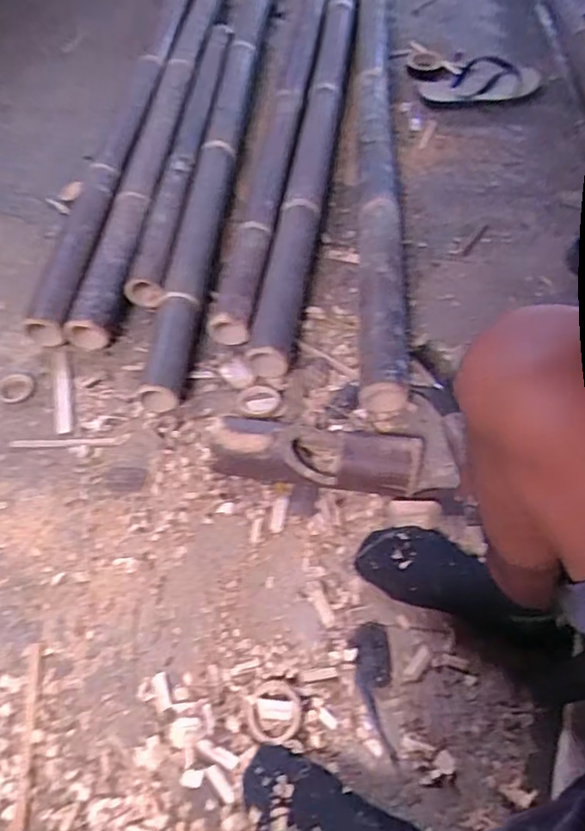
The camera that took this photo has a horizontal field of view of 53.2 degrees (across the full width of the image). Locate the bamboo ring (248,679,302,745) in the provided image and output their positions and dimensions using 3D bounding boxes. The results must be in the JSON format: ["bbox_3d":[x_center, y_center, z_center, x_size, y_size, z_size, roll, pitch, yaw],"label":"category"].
[{"bbox_3d":[-0.021,0.330,0.652,0.059,0.013,0.065,10,57,6],"label":"bamboo ring"}]

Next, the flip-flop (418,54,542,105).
[{"bbox_3d":[0.425,-0.761,1.335,0.273,0.050,0.140,-6,70,0],"label":"flip-flop"}]

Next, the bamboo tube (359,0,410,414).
[{"bbox_3d":[0.171,-0.627,1.229,0.073,0.083,1.444,2,57,3],"label":"bamboo tube"}]

